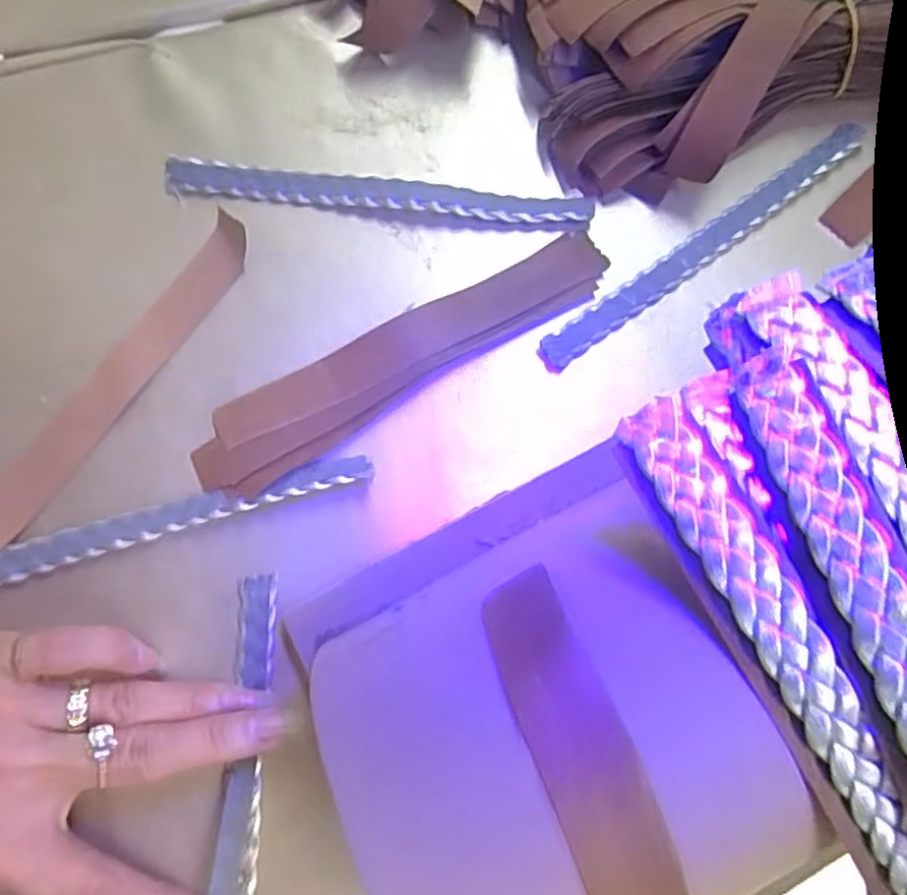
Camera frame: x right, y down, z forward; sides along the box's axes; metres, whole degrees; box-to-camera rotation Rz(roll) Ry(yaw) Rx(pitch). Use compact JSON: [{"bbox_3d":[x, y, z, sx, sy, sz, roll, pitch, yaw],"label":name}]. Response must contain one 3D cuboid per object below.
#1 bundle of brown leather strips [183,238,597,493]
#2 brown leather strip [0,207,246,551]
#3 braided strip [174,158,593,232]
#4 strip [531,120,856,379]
[{"bbox_3d":[-0.017,-0.035,0.278,0.175,0.009,0.035,-30,79,-8],"label":"bundle of brown leather strips"},{"bbox_3d":[-0.130,-0.026,0.273,0.021,0.008,0.153,33,78,7],"label":"brown leather strip"},{"bbox_3d":[-0.030,-0.103,0.293,0.171,0.009,0.013,6,76,0],"label":"braided strip"},{"bbox_3d":[0.103,-0.083,0.292,0.167,0.005,0.013,-36,80,-9],"label":"strip"}]

